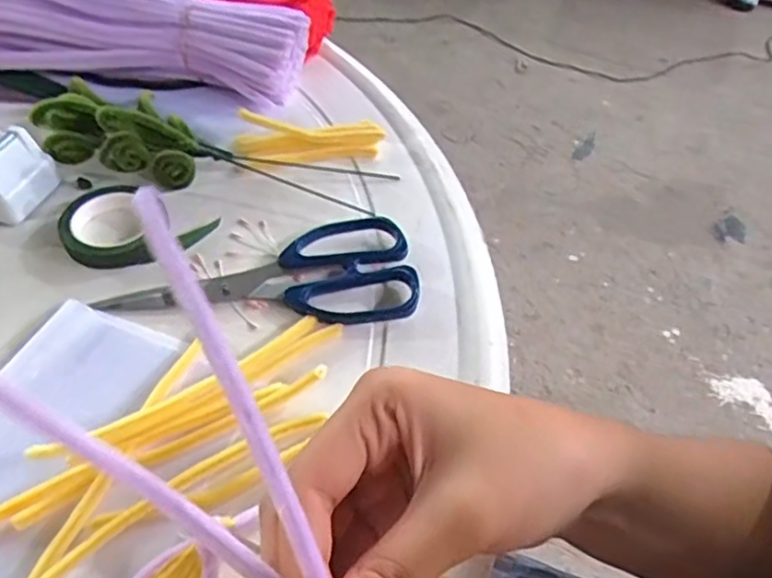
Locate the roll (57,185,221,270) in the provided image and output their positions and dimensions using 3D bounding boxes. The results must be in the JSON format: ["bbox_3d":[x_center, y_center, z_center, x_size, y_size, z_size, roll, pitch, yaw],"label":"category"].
[{"bbox_3d":[-0.155,-0.038,0.385,0.086,0.016,0.060,19,49,13],"label":"roll"}]

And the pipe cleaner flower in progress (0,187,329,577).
[{"bbox_3d":[-0.026,0.077,0.185,0.205,0.043,0.061,50,55,-6],"label":"pipe cleaner flower in progress"}]

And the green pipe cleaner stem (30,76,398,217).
[{"bbox_3d":[-0.106,-0.092,0.415,0.204,0.051,0.075,14,48,9],"label":"green pipe cleaner stem"}]

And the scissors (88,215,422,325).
[{"bbox_3d":[-0.068,-0.011,0.368,0.169,0.011,0.071,-1,48,-5],"label":"scissors"}]

